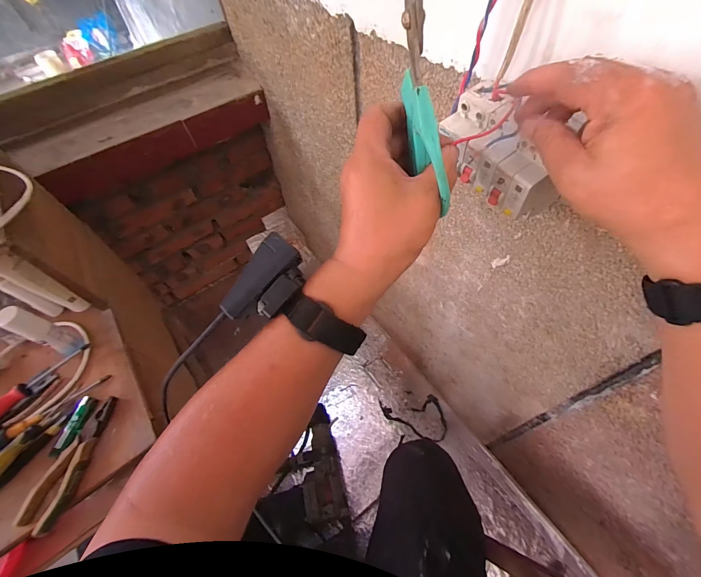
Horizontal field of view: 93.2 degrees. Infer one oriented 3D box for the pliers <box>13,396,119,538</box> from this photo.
[{"bbox_3d":[-0.393,0.242,0.471,0.052,0.016,0.173,16,61,14],"label":"pliers"}]

